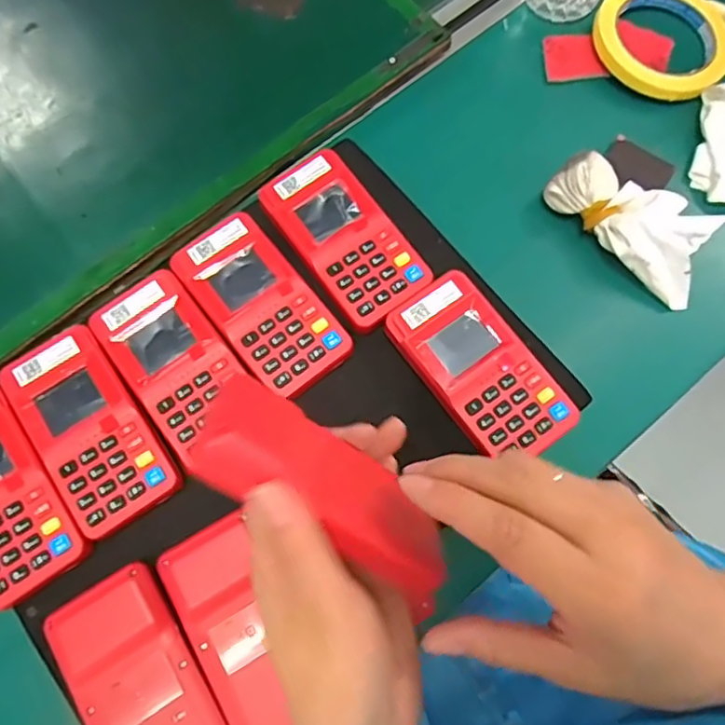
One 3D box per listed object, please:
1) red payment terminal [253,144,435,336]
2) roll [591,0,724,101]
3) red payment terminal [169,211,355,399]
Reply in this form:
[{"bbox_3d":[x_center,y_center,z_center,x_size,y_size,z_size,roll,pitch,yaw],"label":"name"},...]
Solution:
[{"bbox_3d":[-0.012,-0.080,0.399,0.060,0.022,0.120,-35,75,-10],"label":"red payment terminal"},{"bbox_3d":[0.221,-0.241,0.444,0.100,0.018,0.100,0,72,1],"label":"roll"},{"bbox_3d":[-0.064,-0.036,0.390,0.060,0.022,0.121,-37,75,-11],"label":"red payment terminal"}]

